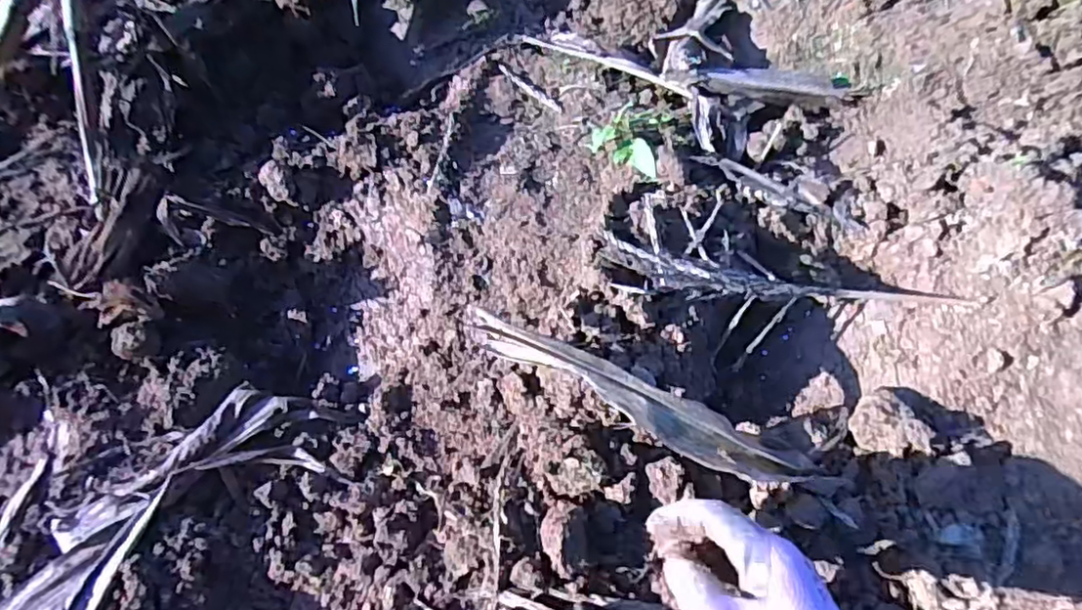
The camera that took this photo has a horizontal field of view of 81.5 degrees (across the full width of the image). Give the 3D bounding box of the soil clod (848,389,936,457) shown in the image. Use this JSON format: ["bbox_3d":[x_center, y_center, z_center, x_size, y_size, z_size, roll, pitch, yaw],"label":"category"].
[{"bbox_3d":[0.253,0.085,0.462,0.046,0.031,0.051,-5,68,0],"label":"soil clod"}]

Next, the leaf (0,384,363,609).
[{"bbox_3d":[-0.260,0.144,0.450,0.249,0.042,0.083,-42,73,-13],"label":"leaf"}]

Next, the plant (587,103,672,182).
[{"bbox_3d":[0.080,-0.160,0.569,0.065,0.028,0.091,13,70,7],"label":"plant"}]

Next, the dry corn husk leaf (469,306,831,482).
[{"bbox_3d":[0.069,0.072,0.435,0.260,0.036,0.034,26,71,-4],"label":"dry corn husk leaf"}]

